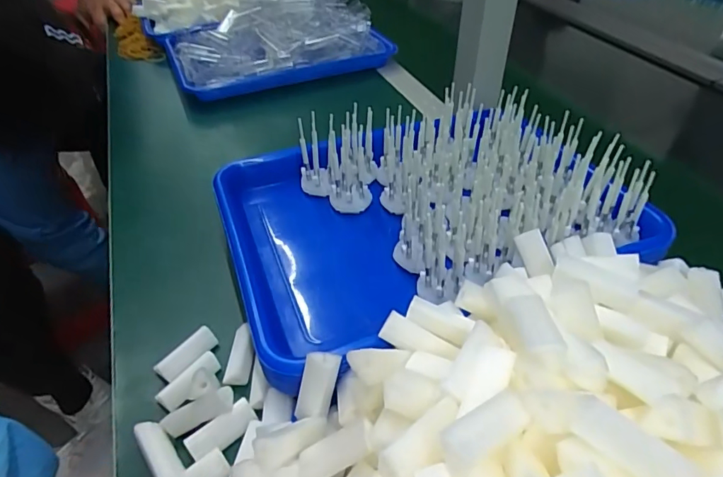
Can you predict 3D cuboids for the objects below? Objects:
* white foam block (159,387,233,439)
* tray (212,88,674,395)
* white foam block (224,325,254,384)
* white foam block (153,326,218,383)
[{"bbox_3d":[-0.108,0.114,0.314,0.050,0.015,0.013,-27,45,1],"label":"white foam block"},{"bbox_3d":[0.048,-0.028,0.412,0.321,0.093,0.230,-13,43,-14],"label":"tray"},{"bbox_3d":[-0.090,0.088,0.358,0.018,0.009,0.047,-1,42,0],"label":"white foam block"},{"bbox_3d":[-0.130,0.086,0.356,0.018,0.009,0.046,29,50,29],"label":"white foam block"}]

